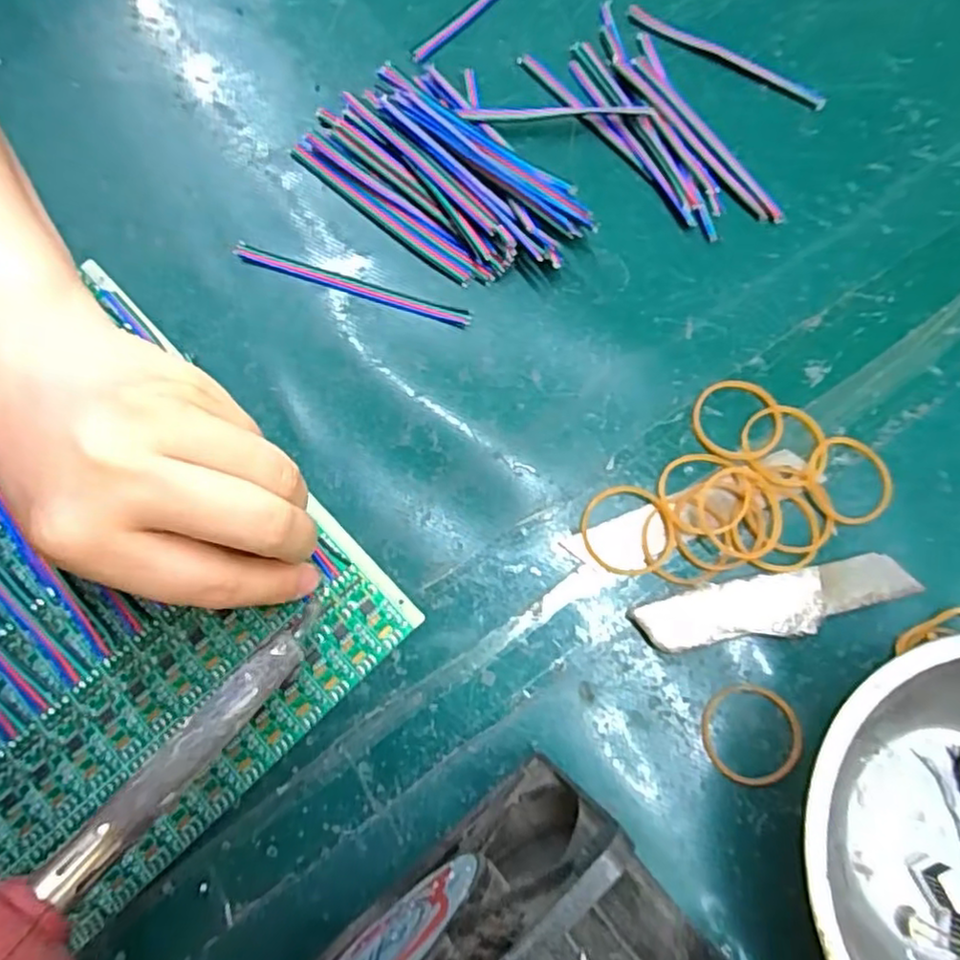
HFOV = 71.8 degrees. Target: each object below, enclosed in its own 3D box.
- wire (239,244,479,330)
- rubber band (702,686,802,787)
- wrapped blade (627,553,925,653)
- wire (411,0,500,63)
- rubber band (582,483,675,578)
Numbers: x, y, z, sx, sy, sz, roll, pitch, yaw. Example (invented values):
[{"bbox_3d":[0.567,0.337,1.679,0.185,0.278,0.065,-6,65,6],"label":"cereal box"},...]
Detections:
[{"bbox_3d":[-0.051,-0.078,0.267,0.098,0.004,0.009,17,74,4],"label":"wire"},{"bbox_3d":[0.091,0.086,0.222,0.033,0.004,0.031,0,74,-1],"label":"rubber band"},{"bbox_3d":[0.105,0.044,0.233,0.100,0.006,0.021,-10,74,-4],"label":"wrapped blade"},{"bbox_3d":[0.002,-0.223,0.308,0.008,0.004,0.095,41,77,10],"label":"wire"},{"bbox_3d":[0.053,0.018,0.240,0.033,0.004,0.032,0,74,-1],"label":"rubber band"}]

